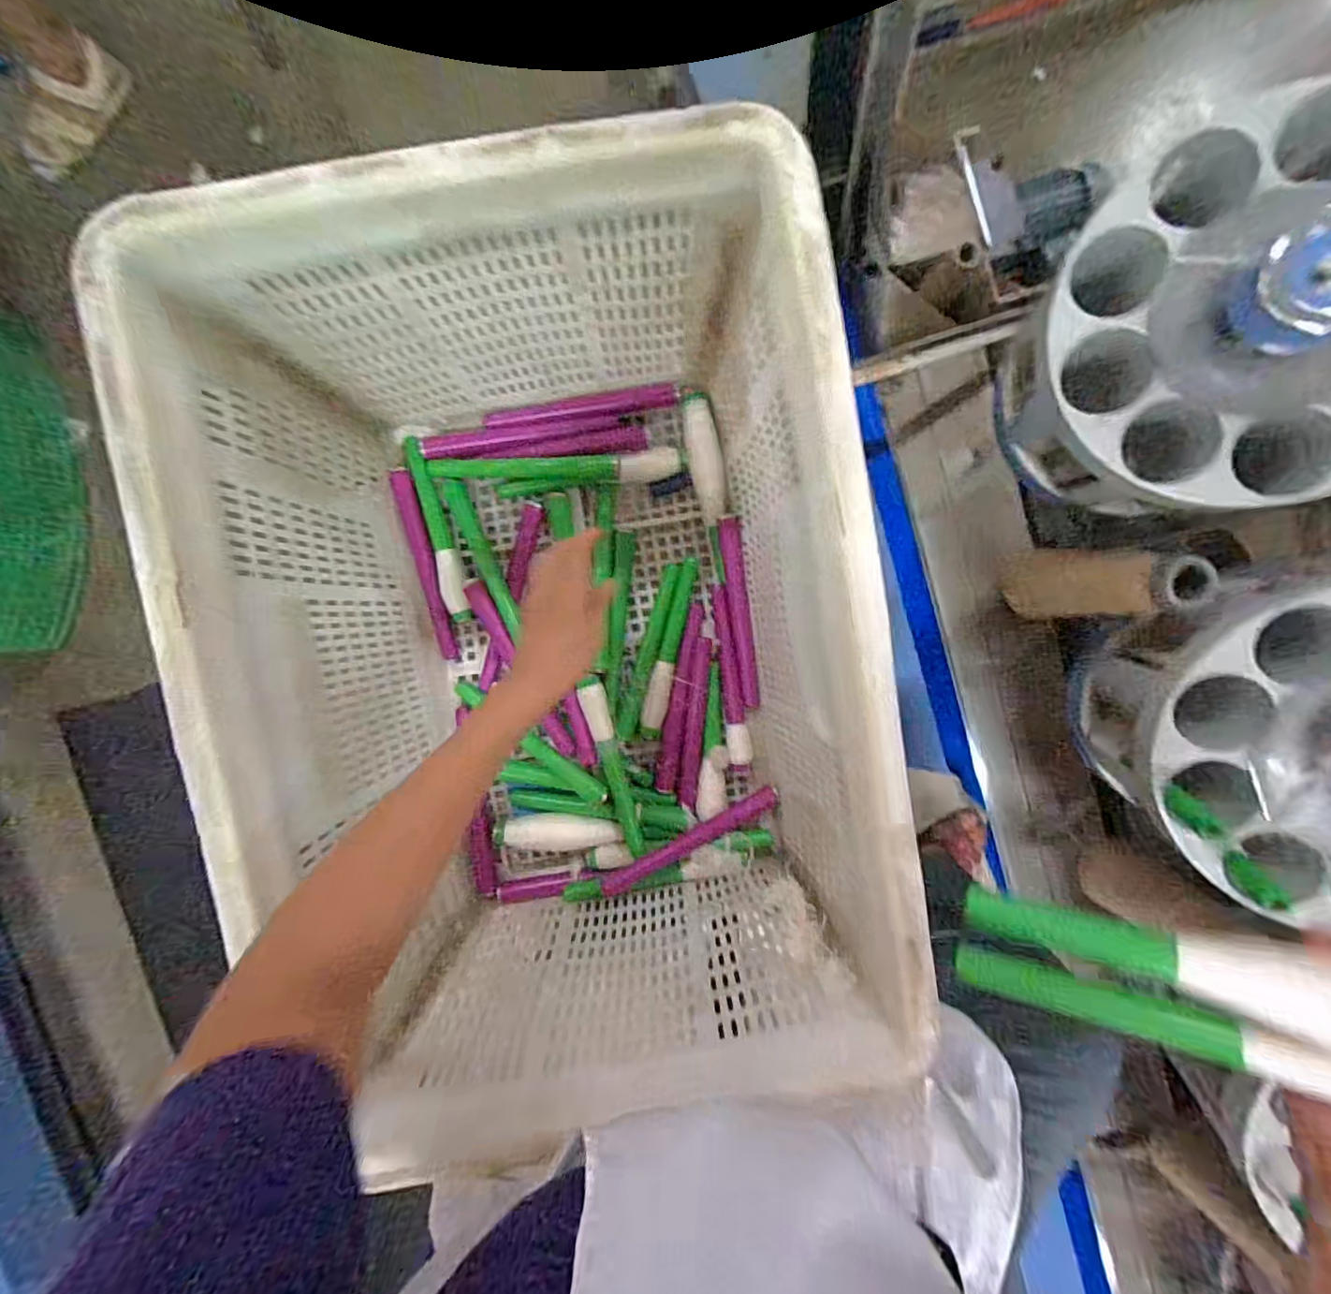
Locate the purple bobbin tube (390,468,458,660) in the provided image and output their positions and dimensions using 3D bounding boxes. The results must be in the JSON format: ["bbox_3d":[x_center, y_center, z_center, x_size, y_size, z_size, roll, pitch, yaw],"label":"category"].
[{"bbox_3d":[-0.250,-0.084,0.584,0.022,0.022,0.196,-15,94,1],"label":"purple bobbin tube"}]

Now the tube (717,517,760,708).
[{"bbox_3d":[0.081,-0.035,0.598,0.020,0.022,0.199,-9,94,0],"label":"tube"}]

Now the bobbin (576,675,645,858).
[{"bbox_3d":[-0.054,0.124,0.592,0.024,0.029,0.190,-17,94,1],"label":"bobbin"}]

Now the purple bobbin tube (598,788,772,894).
[{"bbox_3d":[0.027,0.201,0.583,0.199,0.024,0.021,-24,94,-16],"label":"purple bobbin tube"}]

